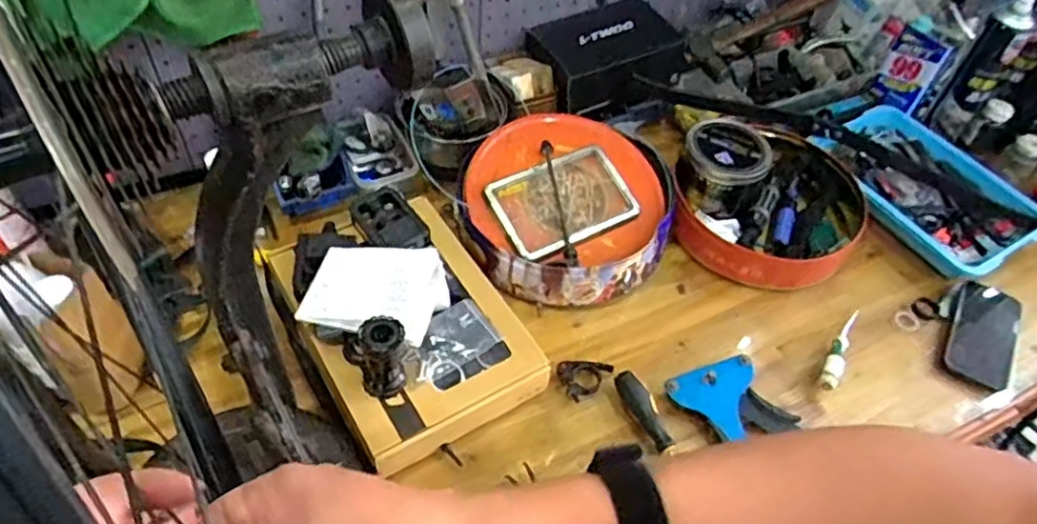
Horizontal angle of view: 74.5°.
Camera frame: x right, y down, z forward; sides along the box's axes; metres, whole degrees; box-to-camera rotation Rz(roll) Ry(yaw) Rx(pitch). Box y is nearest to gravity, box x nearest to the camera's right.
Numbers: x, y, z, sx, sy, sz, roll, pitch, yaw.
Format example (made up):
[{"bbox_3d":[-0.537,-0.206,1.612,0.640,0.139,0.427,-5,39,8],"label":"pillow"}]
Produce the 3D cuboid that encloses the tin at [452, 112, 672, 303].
[{"bbox_3d":[0.069,-0.078,0.923,0.273,0.117,0.253,3,50,-3],"label":"tin"}]

